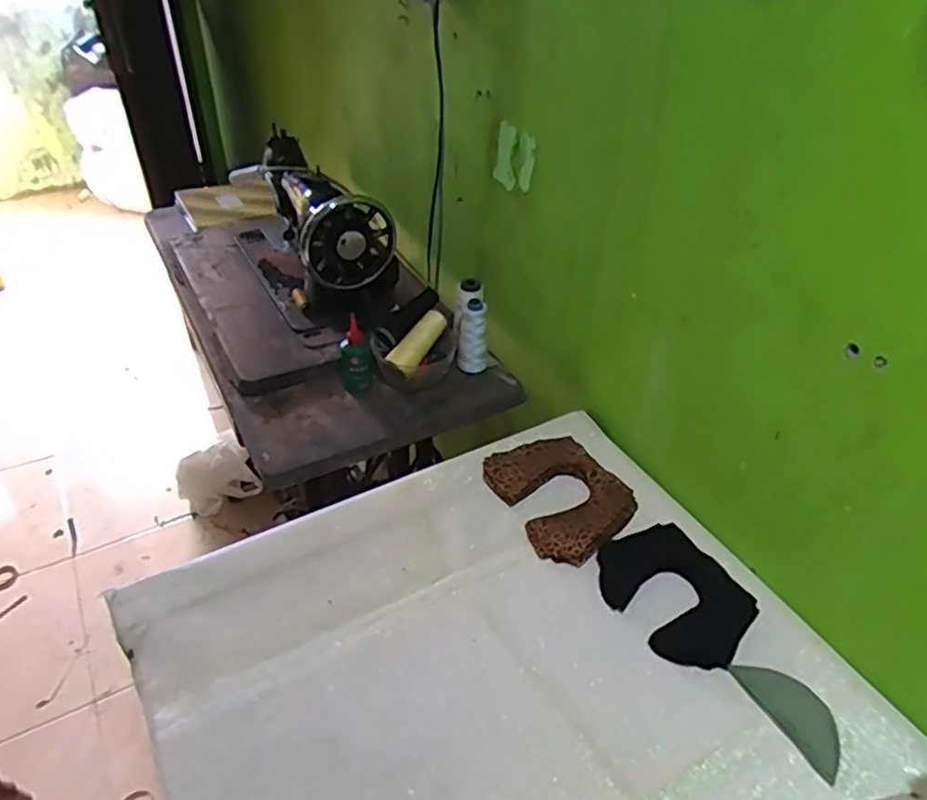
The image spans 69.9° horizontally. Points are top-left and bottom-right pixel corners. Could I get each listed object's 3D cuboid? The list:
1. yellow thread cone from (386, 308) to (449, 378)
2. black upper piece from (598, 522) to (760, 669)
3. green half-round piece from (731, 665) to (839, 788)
[{"bbox_3d":[-0.062,-0.082,0.964,0.038,0.035,0.114,28,69,28],"label":"yellow thread cone"},{"bbox_3d":[0.224,0.204,0.705,0.124,0.006,0.160,-27,48,-22],"label":"black upper piece"},{"bbox_3d":[0.306,0.285,0.611,0.052,0.004,0.108,-19,44,-23],"label":"green half-round piece"}]

